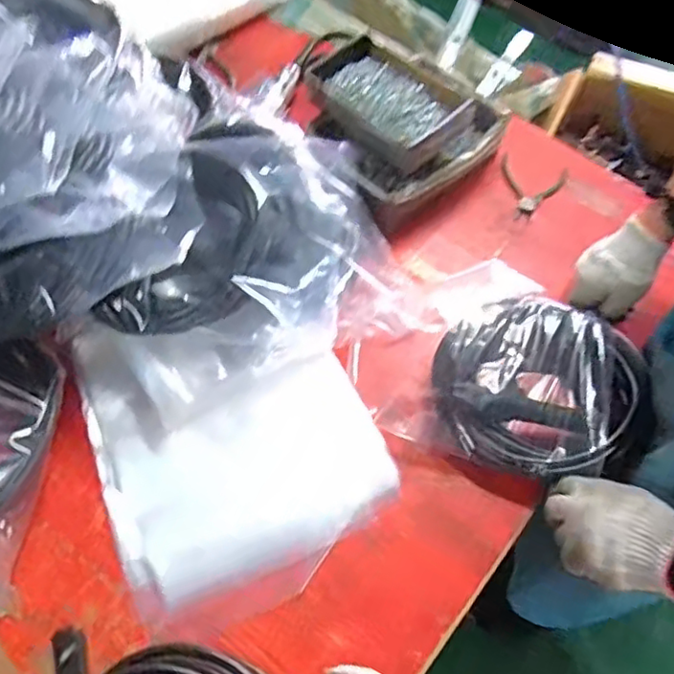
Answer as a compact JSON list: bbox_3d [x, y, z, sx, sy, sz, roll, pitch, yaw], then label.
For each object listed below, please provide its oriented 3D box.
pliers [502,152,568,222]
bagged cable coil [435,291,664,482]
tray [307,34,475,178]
[{"bbox_3d":[0.270,-0.204,0.884,0.091,0.020,0.096,17,62,6],"label":"pliers"},{"bbox_3d":[0.230,0.060,0.707,0.235,0.071,0.190,20,62,8],"label":"bagged cable coil"},{"bbox_3d":[0.070,-0.327,0.852,0.149,0.048,0.218,-36,69,-20],"label":"tray"}]

